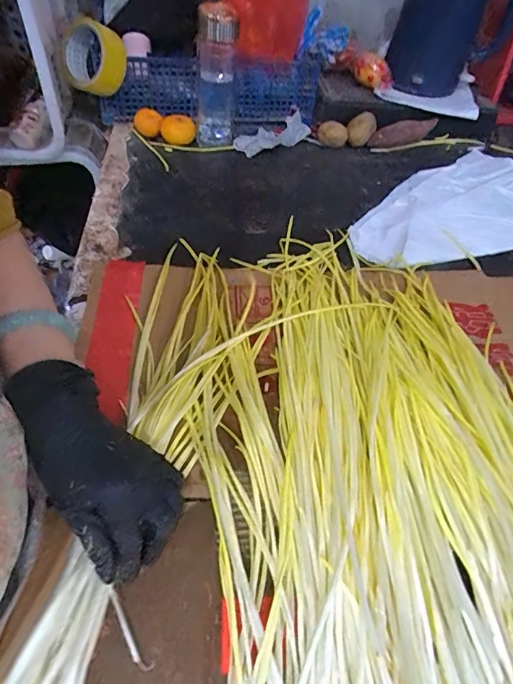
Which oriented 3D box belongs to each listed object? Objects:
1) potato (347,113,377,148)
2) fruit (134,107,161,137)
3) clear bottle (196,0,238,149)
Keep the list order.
[{"bbox_3d":[0.192,-0.388,0.779,0.051,0.064,0.053,15,52,5],"label":"potato"},{"bbox_3d":[-0.187,-0.378,0.744,0.049,0.033,0.044,-9,54,-13],"label":"fruit"},{"bbox_3d":[-0.068,-0.442,0.715,0.067,0.191,0.057,-1,52,-7],"label":"clear bottle"}]

